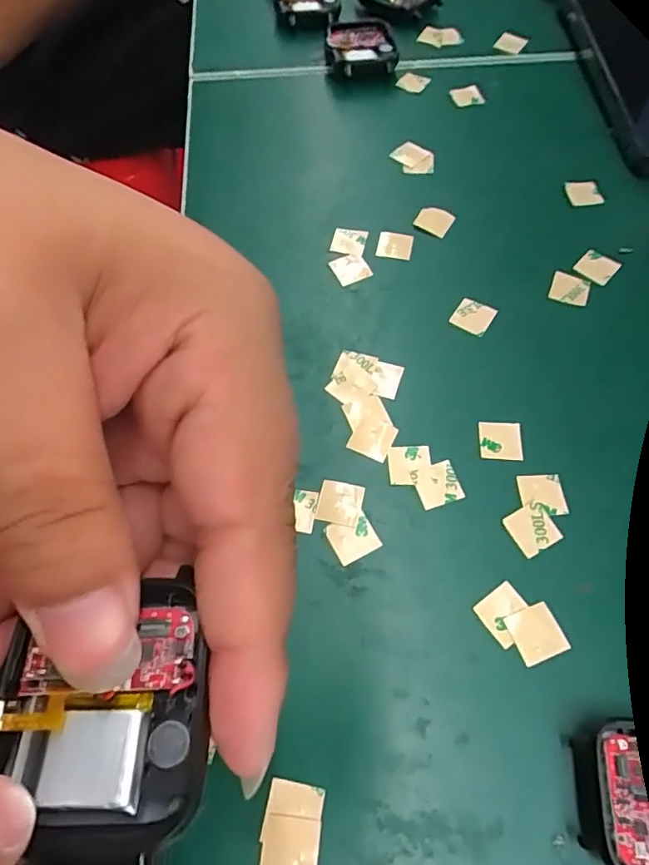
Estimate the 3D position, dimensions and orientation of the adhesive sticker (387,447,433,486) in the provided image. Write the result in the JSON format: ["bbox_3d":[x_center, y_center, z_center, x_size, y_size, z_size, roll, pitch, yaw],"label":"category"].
[{"bbox_3d":[0.031,0.012,0.195,0.015,0.004,0.015,1,63,0],"label":"adhesive sticker"}]

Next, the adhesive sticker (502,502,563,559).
[{"bbox_3d":[0.071,0.033,0.184,0.016,0.004,0.015,-27,70,-12],"label":"adhesive sticker"}]

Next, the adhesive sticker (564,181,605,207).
[{"bbox_3d":[0.125,-0.116,0.261,0.014,0.004,0.015,-8,73,8],"label":"adhesive sticker"}]

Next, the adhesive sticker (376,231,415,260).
[{"bbox_3d":[0.032,-0.085,0.245,0.015,0.005,0.015,11,63,5],"label":"adhesive sticker"}]

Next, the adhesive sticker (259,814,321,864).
[{"bbox_3d":[-0.009,0.113,0.145,0.015,0.004,0.015,5,62,5],"label":"adhesive sticker"}]

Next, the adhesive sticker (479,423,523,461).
[{"bbox_3d":[0.065,0.003,0.200,0.015,0.004,0.015,3,65,6],"label":"adhesive sticker"}]

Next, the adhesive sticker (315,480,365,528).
[{"bbox_3d":[0.005,0.025,0.190,0.015,0.004,0.015,10,66,9],"label":"adhesive sticker"}]

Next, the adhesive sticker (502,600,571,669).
[{"bbox_3d":[0.066,0.063,0.169,0.015,0.004,0.015,-22,63,-8],"label":"adhesive sticker"}]

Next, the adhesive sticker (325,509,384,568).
[{"bbox_3d":[0.010,0.035,0.183,0.015,0.004,0.014,-25,65,-11],"label":"adhesive sticker"}]

